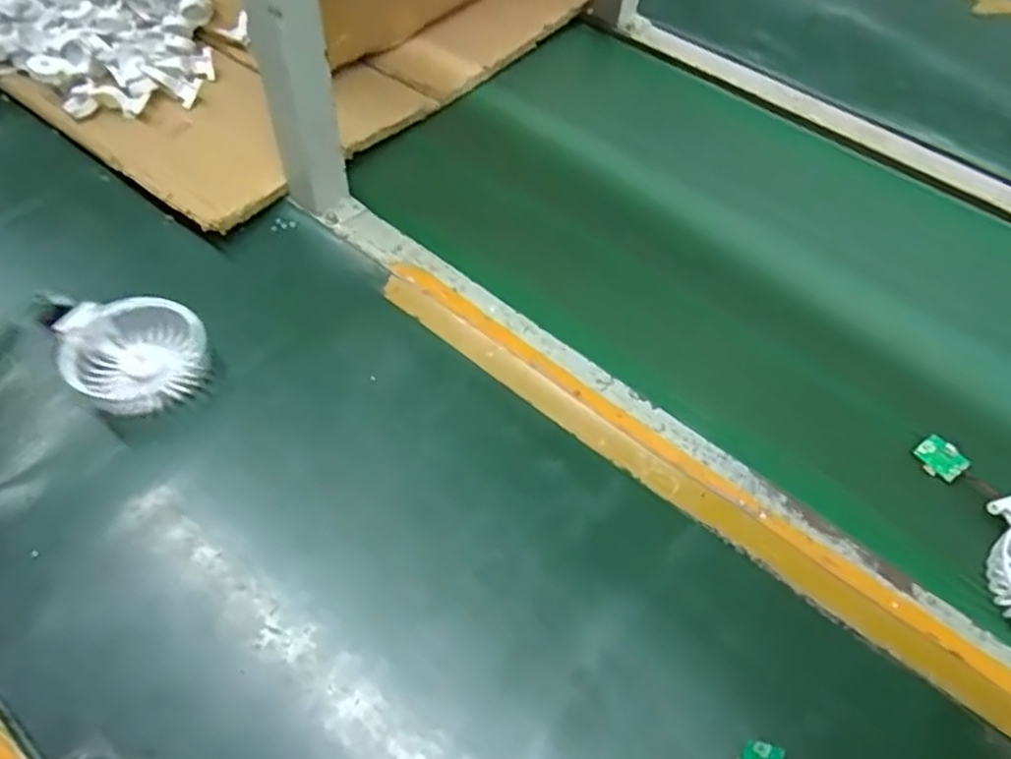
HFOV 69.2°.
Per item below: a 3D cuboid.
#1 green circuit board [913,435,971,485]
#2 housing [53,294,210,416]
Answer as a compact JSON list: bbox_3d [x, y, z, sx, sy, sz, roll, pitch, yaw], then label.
[{"bbox_3d":[0.306,0.056,0.516,0.024,0.004,0.031,-52,56,14],"label":"green circuit board"},{"bbox_3d":[-0.273,-0.018,0.545,0.094,0.041,0.091,-19,57,-14],"label":"housing"}]

